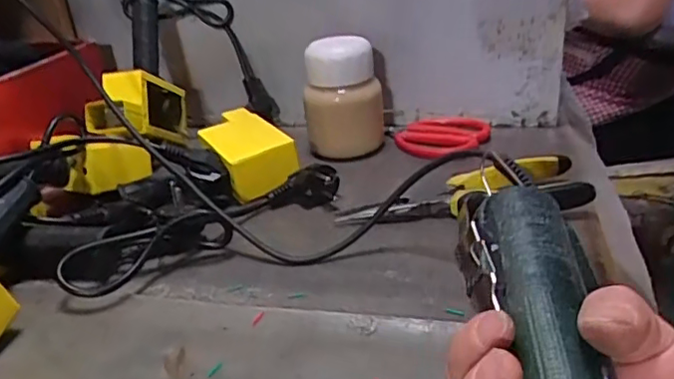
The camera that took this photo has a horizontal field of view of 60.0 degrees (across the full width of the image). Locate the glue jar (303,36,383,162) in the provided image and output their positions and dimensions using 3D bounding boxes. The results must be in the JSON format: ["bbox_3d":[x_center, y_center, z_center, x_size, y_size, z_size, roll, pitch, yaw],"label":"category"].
[{"bbox_3d":[0.006,-0.094,0.582,0.076,0.102,0.061,-5,27,3],"label":"glue jar"}]

